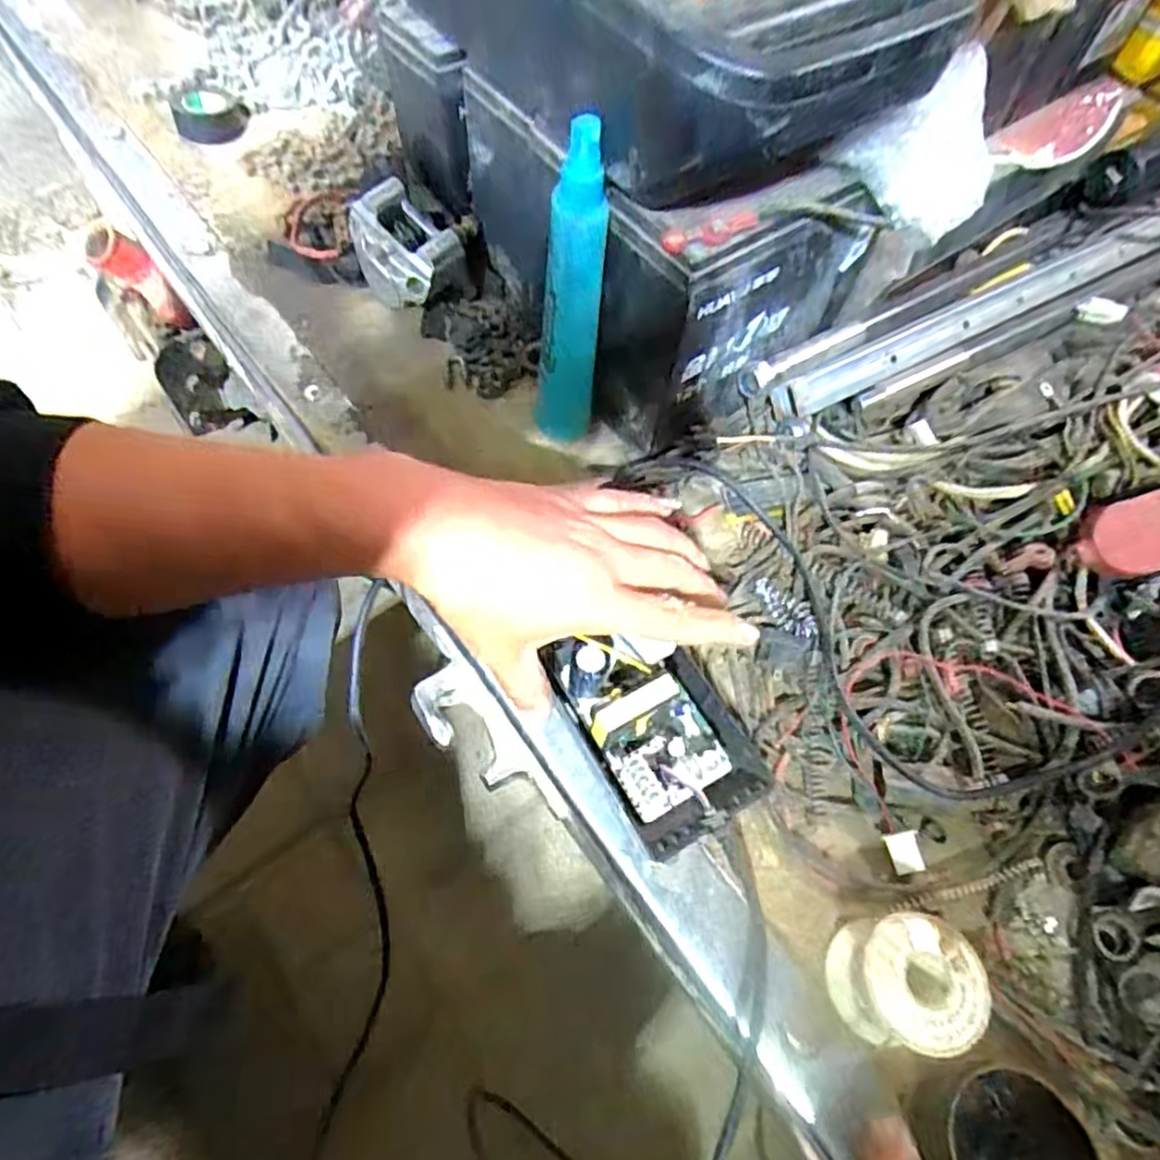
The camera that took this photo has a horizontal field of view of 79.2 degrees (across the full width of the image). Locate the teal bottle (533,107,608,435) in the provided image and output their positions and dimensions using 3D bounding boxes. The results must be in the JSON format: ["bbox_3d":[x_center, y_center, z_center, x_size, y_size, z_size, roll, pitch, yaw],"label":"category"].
[{"bbox_3d":[-0.005,-0.167,0.427,0.034,0.198,0.037,12,61,3],"label":"teal bottle"}]

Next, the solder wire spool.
[{"bbox_3d":[0.149,0.187,0.328,0.051,0.051,0.052,1,61,-3],"label":"solder wire spool"}]

